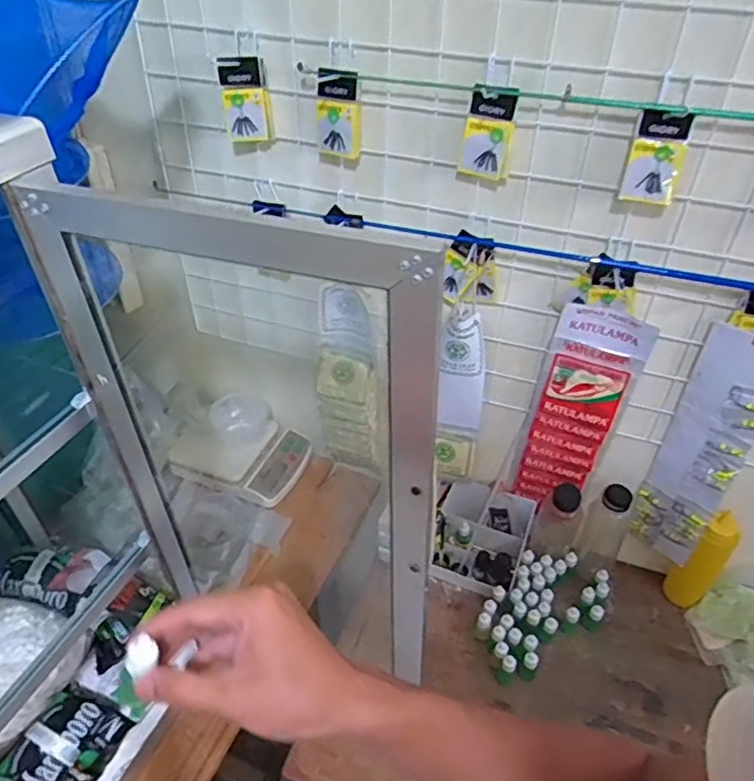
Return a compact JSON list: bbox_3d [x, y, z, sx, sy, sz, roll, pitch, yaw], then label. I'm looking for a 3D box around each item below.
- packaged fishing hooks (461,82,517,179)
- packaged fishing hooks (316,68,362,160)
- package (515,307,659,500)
[{"bbox_3d":[0.126,-0.290,0.703,0.053,0.093,0.024,17,43,18],"label":"packaged fishing hooks"},{"bbox_3d":[-0.046,-0.327,0.742,0.055,0.096,0.024,11,40,15],"label":"packaged fishing hooks"},{"bbox_3d":[0.285,0.040,0.891,0.119,0.357,0.025,16,43,17],"label":"package"}]

